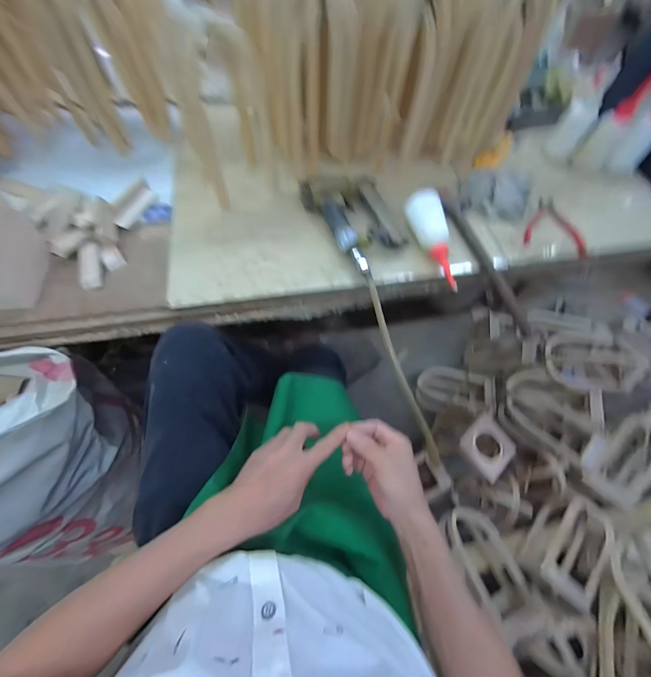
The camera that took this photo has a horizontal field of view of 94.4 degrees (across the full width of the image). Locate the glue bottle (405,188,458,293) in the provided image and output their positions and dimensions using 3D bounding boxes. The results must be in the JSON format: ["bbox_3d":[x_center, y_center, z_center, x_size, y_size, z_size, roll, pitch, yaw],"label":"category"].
[{"bbox_3d":[0.194,-0.170,0.537,0.050,0.043,0.189,-13,80,-9],"label":"glue bottle"}]

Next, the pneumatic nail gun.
[{"bbox_3d":[0.061,-0.212,0.547,0.147,0.045,0.233,-19,66,-12],"label":"pneumatic nail gun"}]

